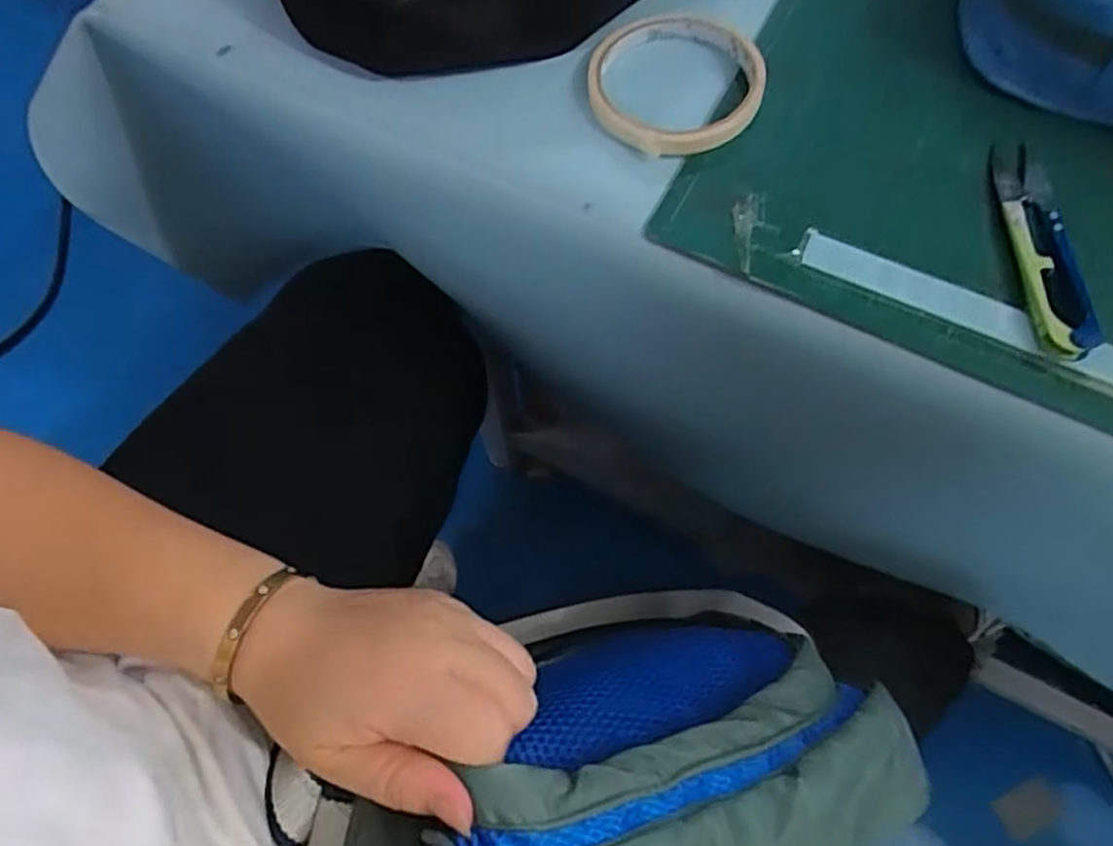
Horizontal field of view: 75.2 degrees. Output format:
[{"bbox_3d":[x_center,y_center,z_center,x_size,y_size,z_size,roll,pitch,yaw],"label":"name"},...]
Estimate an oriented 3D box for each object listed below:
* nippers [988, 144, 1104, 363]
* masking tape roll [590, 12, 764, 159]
[{"bbox_3d":[0.221,-0.083,0.325,0.029,0.013,0.117,4,68,2],"label":"nippers"},{"bbox_3d":[0.060,-0.173,0.364,0.086,0.015,0.087,0,68,0],"label":"masking tape roll"}]

